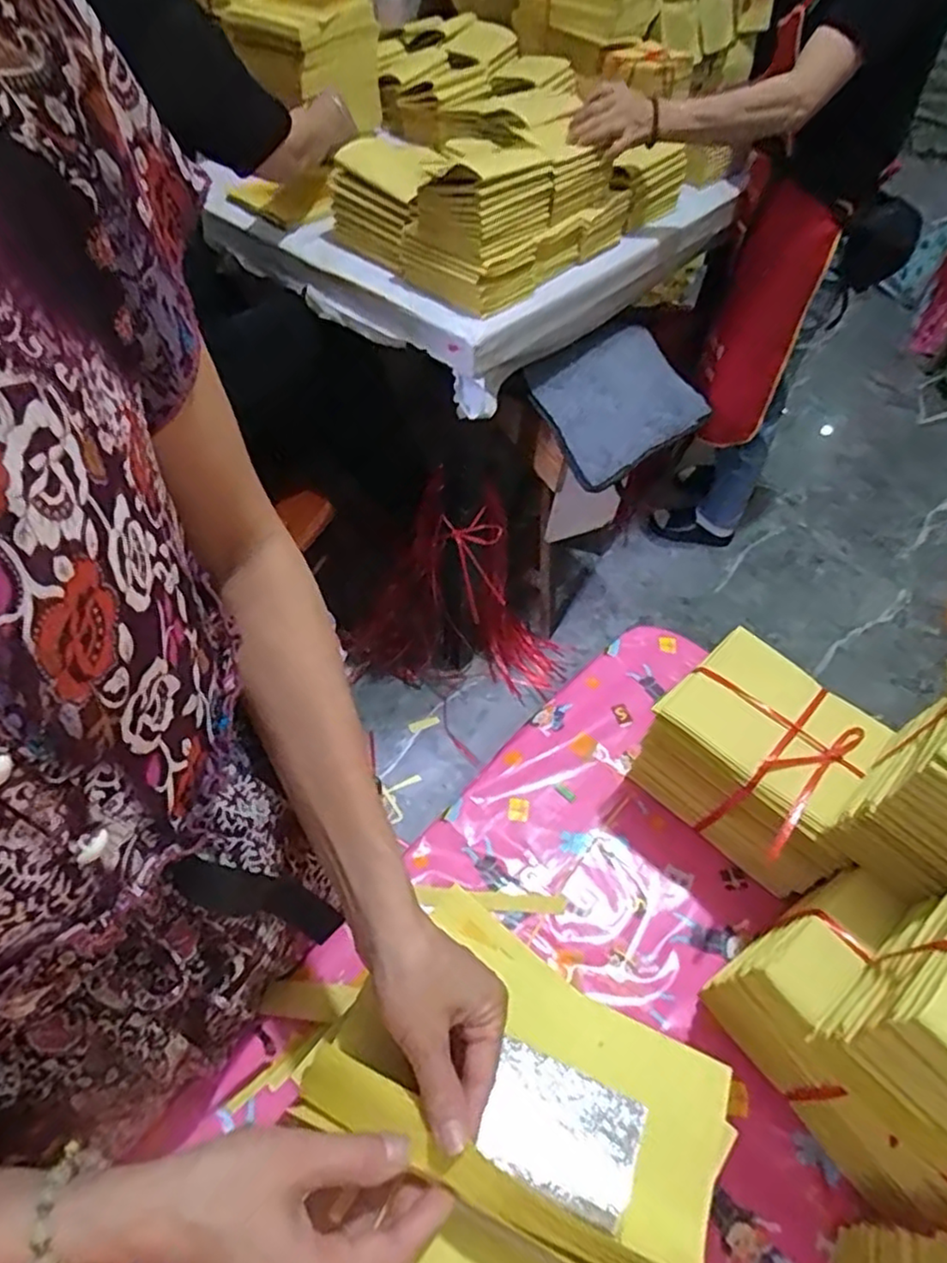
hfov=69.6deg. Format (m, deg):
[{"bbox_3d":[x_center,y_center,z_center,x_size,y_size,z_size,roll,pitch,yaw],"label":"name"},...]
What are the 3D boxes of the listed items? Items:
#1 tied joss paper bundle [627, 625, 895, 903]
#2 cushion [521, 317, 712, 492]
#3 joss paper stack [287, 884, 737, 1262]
[{"bbox_3d":[0.233,0.110,0.564,0.159,0.128,0.125,37,60,23],"label":"tied joss paper bundle"},{"bbox_3d":[0.261,-0.432,1.235,0.311,0.065,0.274,-30,81,-16],"label":"cushion"},{"bbox_3d":[0.029,0.270,0.385,0.223,0.080,0.169,29,57,18],"label":"joss paper stack"}]

